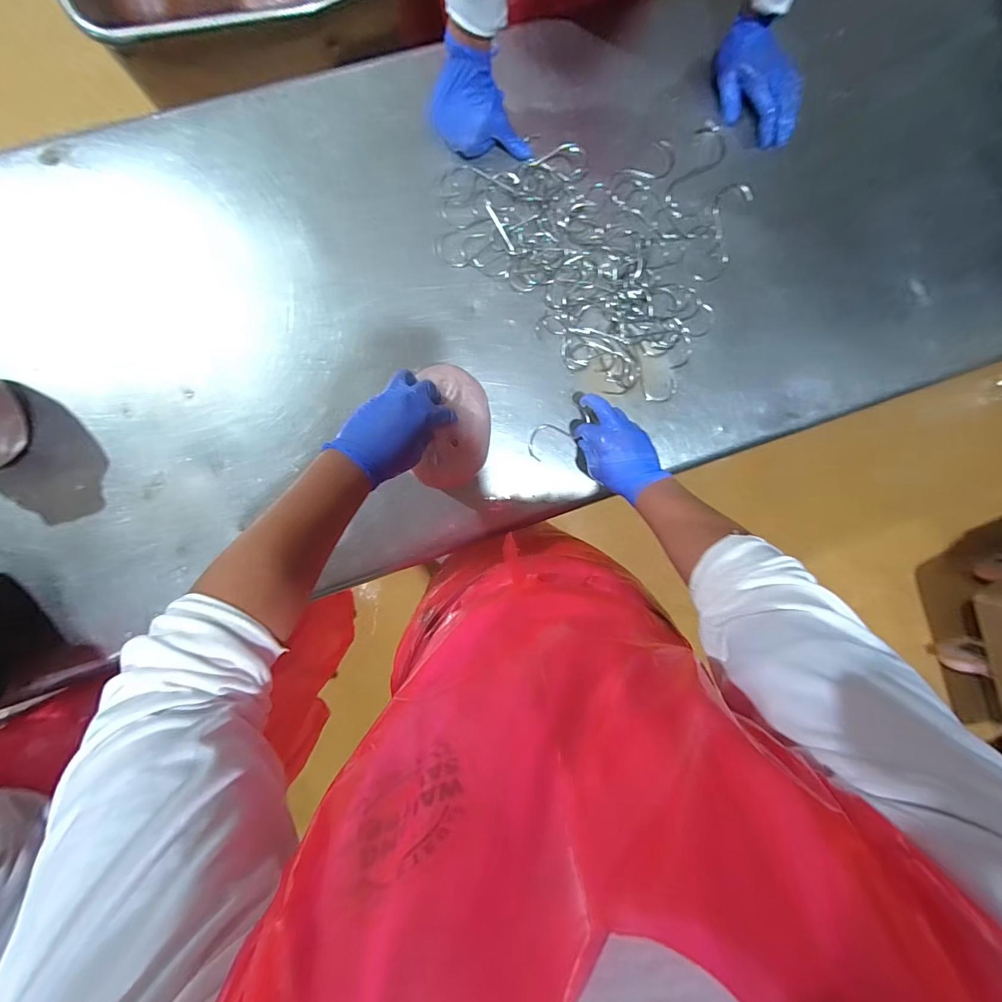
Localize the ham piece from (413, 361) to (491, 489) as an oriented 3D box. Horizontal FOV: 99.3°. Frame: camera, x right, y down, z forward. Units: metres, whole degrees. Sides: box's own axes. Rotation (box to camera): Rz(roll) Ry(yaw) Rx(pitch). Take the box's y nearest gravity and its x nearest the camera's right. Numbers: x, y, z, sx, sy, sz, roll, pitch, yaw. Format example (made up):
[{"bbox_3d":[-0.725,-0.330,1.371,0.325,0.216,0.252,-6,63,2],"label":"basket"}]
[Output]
[{"bbox_3d":[-0.060,-0.096,0.559,0.091,0.040,0.154,5,93,-6],"label":"ham piece"}]

